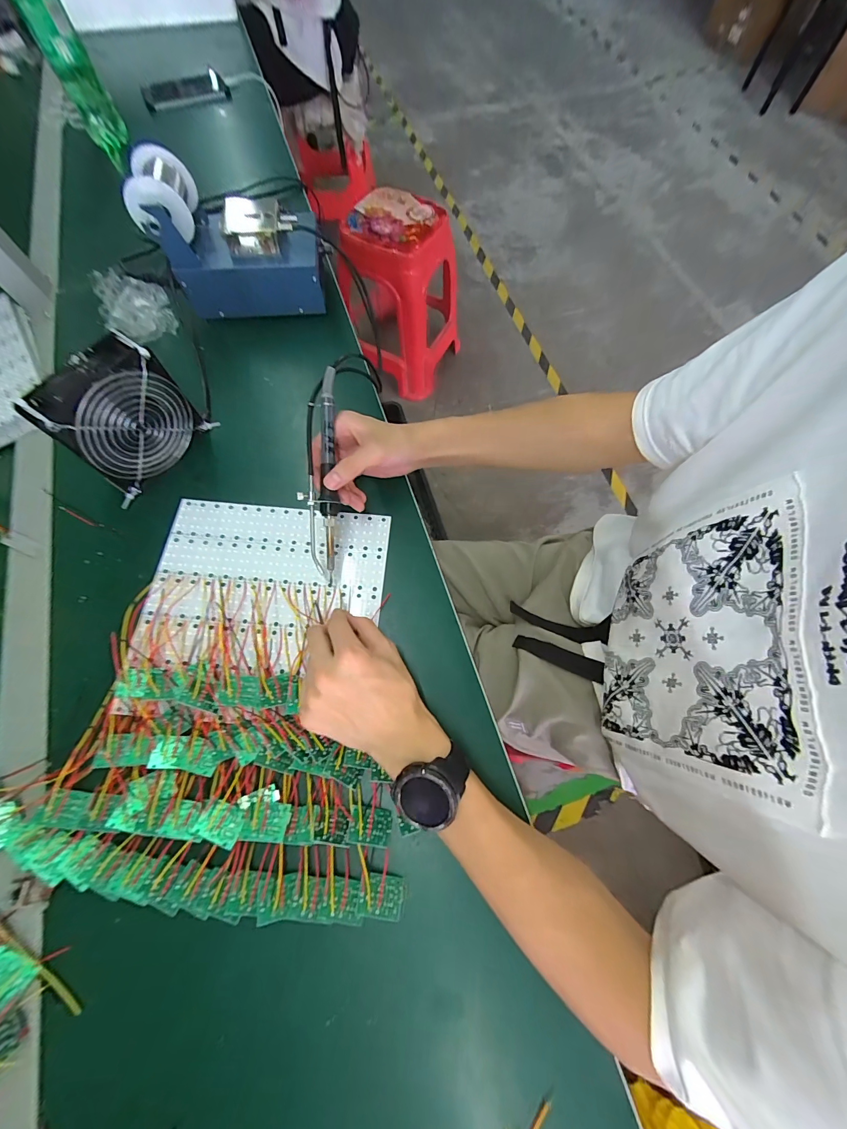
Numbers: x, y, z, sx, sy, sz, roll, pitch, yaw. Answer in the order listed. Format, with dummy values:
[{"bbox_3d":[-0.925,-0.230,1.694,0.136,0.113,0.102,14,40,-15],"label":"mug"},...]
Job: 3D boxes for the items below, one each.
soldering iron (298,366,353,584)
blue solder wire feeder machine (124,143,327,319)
[{"bbox_3d":[-0.100,-0.089,0.381,0.040,0.030,0.209,0,92,0],"label":"soldering iron"},{"bbox_3d":[-0.236,-0.412,0.485,0.195,0.143,0.103,-3,69,-2],"label":"blue solder wire feeder machine"}]

